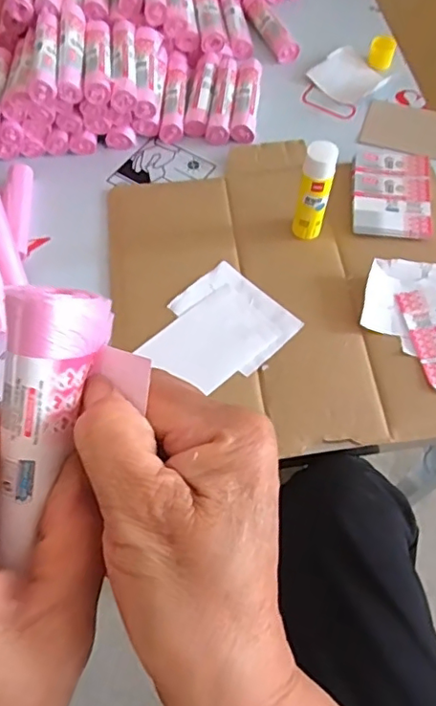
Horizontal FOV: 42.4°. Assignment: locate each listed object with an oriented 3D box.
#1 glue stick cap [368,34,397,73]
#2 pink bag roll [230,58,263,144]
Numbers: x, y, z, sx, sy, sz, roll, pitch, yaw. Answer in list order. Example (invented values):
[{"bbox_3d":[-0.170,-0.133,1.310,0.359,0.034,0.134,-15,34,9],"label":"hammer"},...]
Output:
[{"bbox_3d":[0.208,-0.380,0.711,0.031,0.029,0.032,12,62,8],"label":"glue stick cap"},{"bbox_3d":[0.036,-0.304,0.677,0.028,0.026,0.126,6,61,5],"label":"pink bag roll"}]

